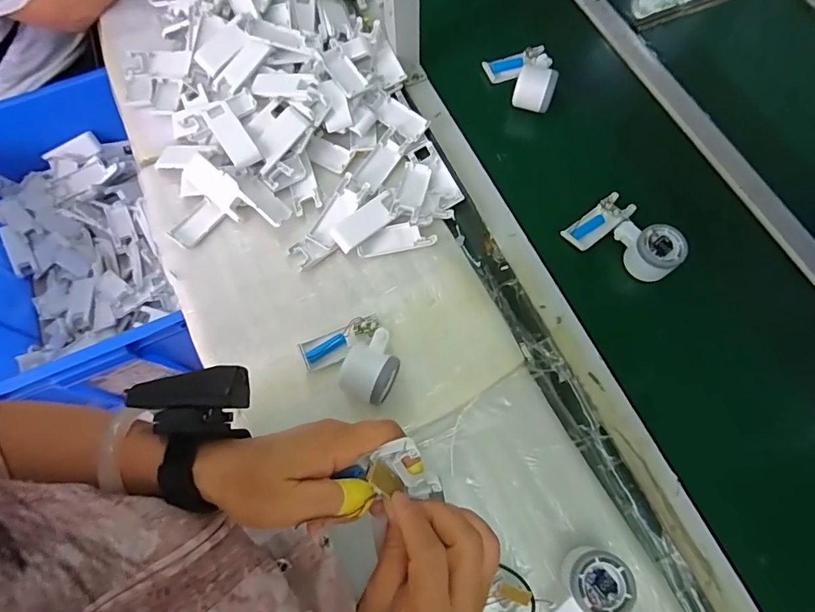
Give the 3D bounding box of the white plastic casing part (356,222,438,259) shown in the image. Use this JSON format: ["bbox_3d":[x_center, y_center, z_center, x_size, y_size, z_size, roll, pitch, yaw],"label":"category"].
[{"bbox_3d":[-0.016,-0.090,0.622,0.102,0.008,0.041,-10,70,-3],"label":"white plastic casing part"}]

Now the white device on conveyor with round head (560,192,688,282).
[{"bbox_3d":[0.285,-0.086,0.604,0.095,0.050,0.127,-37,73,-12],"label":"white device on conveyor with round head"}]

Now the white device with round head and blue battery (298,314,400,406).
[{"bbox_3d":[-0.065,0.065,0.535,0.099,0.055,0.108,0,69,1],"label":"white device with round head and blue battery"}]

